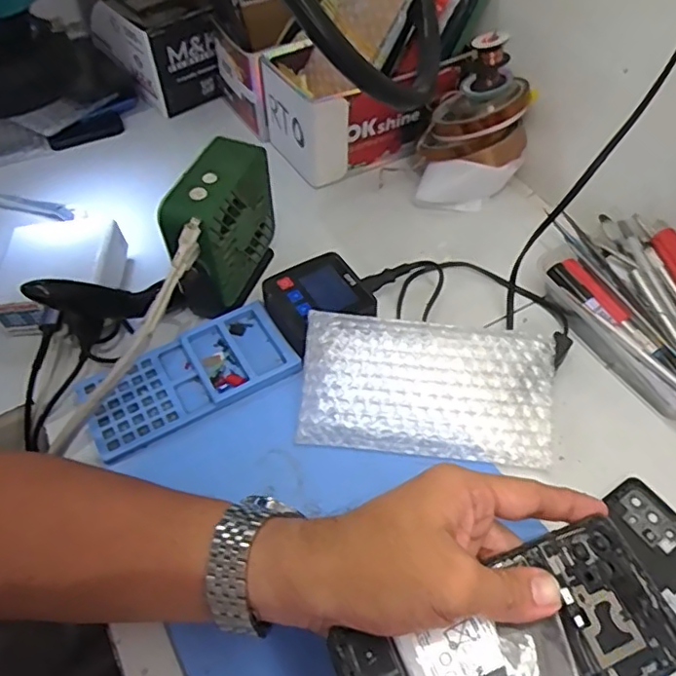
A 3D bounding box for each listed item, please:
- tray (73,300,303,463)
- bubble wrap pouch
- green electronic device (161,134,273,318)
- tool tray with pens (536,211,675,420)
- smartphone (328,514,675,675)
[{"bbox_3d":[-0.110,0.028,0.425,0.150,0.011,0.072,-25,56,-18],"label":"tray"},{"bbox_3d":[0.060,0.035,0.400,0.168,0.013,0.092,6,78,2],"label":"bubble wrap pouch"},{"bbox_3d":[-0.091,-0.081,0.444,0.045,0.104,0.114,13,54,11],"label":"green electronic device"},{"bbox_3d":[0.238,-0.028,0.450,0.115,0.052,0.187,-21,55,-15],"label":"tool tray with pens"},{"bbox_3d":[0.081,0.141,0.265,0.157,0.015,0.070,-19,56,-14],"label":"smartphone"}]

